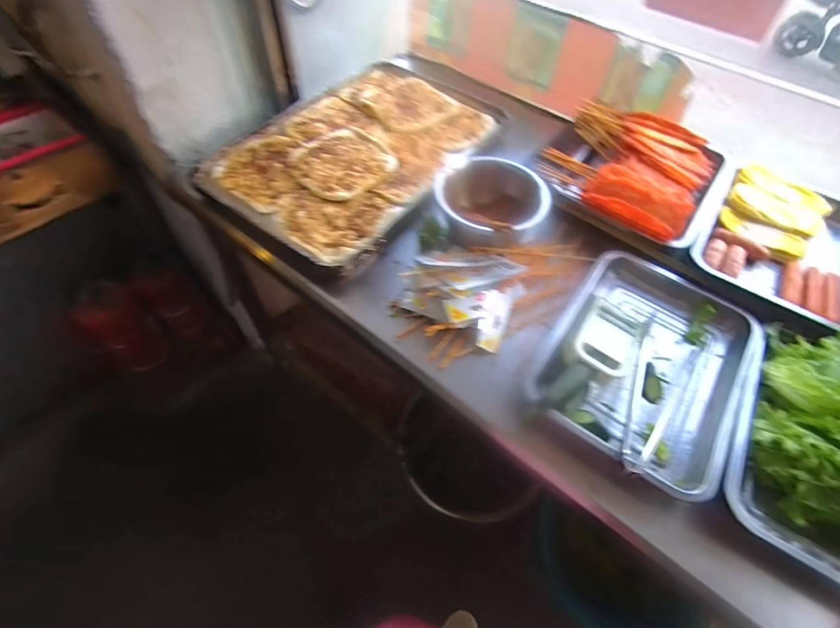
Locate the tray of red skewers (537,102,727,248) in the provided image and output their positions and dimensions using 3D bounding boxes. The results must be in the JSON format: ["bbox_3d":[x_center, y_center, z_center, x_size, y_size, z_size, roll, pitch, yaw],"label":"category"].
[{"bbox_3d":[0.409,-0.291,0.805,0.316,0.078,0.316,33,59,17],"label":"tray of red skewers"}]

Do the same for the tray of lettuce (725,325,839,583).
[{"bbox_3d":[0.564,0.172,0.541,0.240,0.149,0.317,32,59,17],"label":"tray of lettuce"}]

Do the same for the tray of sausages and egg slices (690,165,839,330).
[{"bbox_3d":[0.644,-0.122,0.723,0.262,0.056,0.340,36,60,19],"label":"tray of sausages and egg slices"}]

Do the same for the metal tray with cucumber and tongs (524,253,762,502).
[{"bbox_3d":[0.336,0.073,0.622,0.264,0.060,0.359,33,59,17],"label":"metal tray with cucumber and tongs"}]

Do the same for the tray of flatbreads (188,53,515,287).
[{"bbox_3d":[-0.123,-0.364,0.878,0.426,0.041,0.647,29,58,15],"label":"tray of flatbreads"}]

